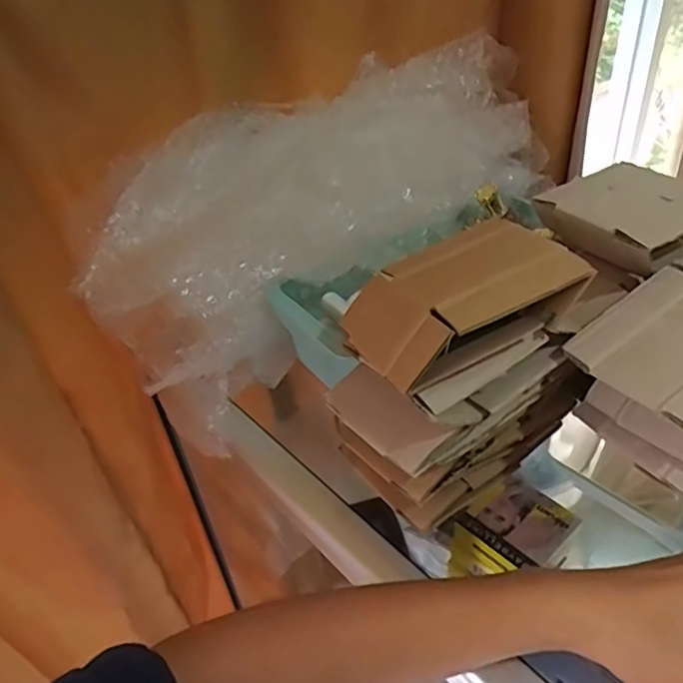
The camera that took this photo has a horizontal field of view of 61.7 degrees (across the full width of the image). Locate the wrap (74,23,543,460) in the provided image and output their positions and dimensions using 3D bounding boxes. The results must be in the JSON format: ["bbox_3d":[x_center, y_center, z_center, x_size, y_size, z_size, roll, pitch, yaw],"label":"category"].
[{"bbox_3d":[-0.005,-0.135,0.595,0.510,0.198,0.223,-31,43,-29],"label":"wrap"}]

